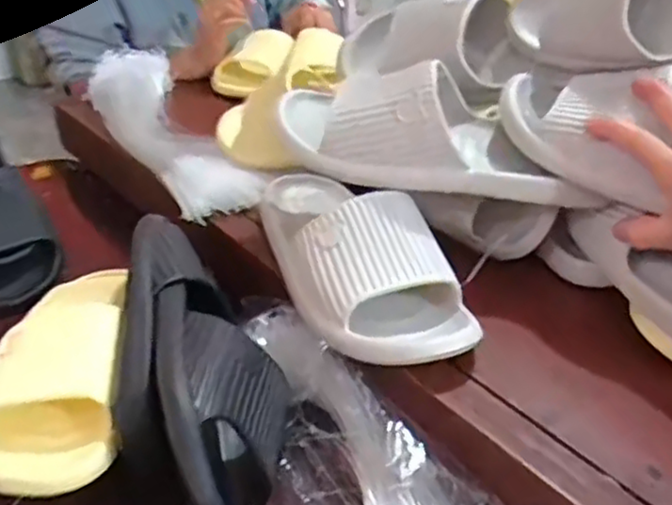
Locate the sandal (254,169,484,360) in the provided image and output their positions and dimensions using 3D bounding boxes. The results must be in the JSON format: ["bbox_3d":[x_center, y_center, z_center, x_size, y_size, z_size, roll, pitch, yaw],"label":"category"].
[{"bbox_3d":[0.005,-0.014,0.582,0.105,0.076,0.282,-10,34,-22],"label":"sandal"}]

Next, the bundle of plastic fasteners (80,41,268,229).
[{"bbox_3d":[-0.195,-0.150,0.813,0.117,0.039,0.413,-13,35,-27],"label":"bundle of plastic fasteners"}]

